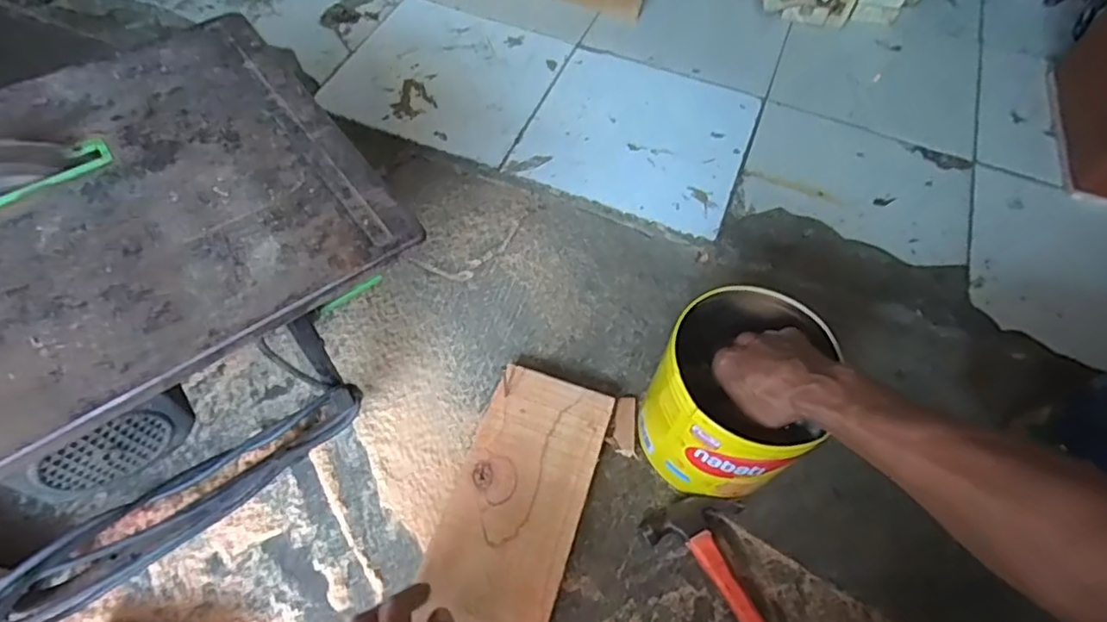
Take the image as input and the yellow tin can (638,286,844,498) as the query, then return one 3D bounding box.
[{"bbox_3d":[0.159,0.074,0.557,0.130,0.150,0.157,24,62,11],"label":"yellow tin can"}]

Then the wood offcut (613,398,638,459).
[{"bbox_3d":[0.075,0.120,0.630,0.022,0.008,0.062,3,60,-1],"label":"wood offcut"}]

